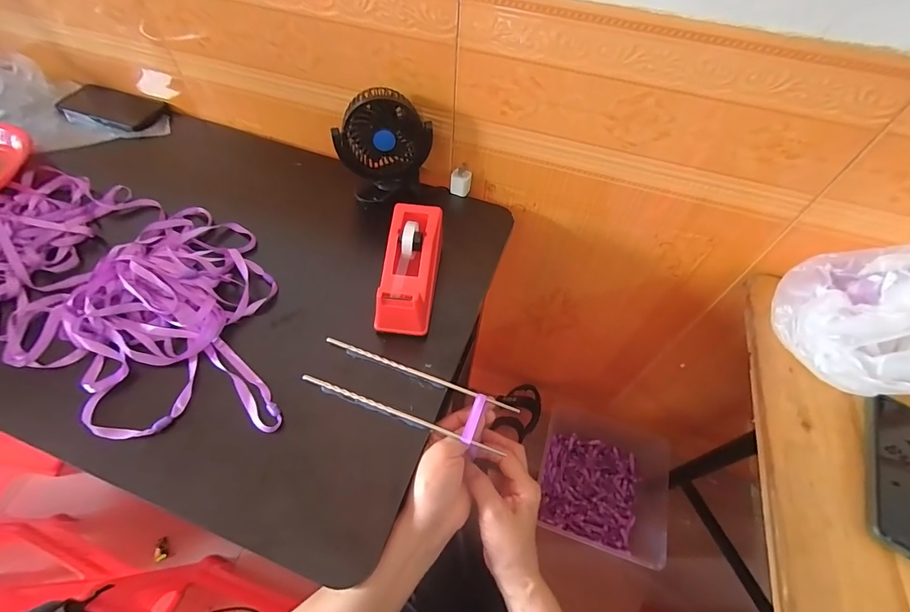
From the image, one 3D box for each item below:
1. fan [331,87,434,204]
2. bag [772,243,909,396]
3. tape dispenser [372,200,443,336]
[{"bbox_3d":[-0.096,-0.212,0.549,0.116,0.129,0.063,-29,62,-22],"label":"fan"},{"bbox_3d":[0.473,0.010,0.457,0.153,0.125,0.212,27,57,14],"label":"bag"},{"bbox_3d":[-0.052,-0.044,0.476,0.062,0.073,0.155,8,54,1],"label":"tape dispenser"}]

